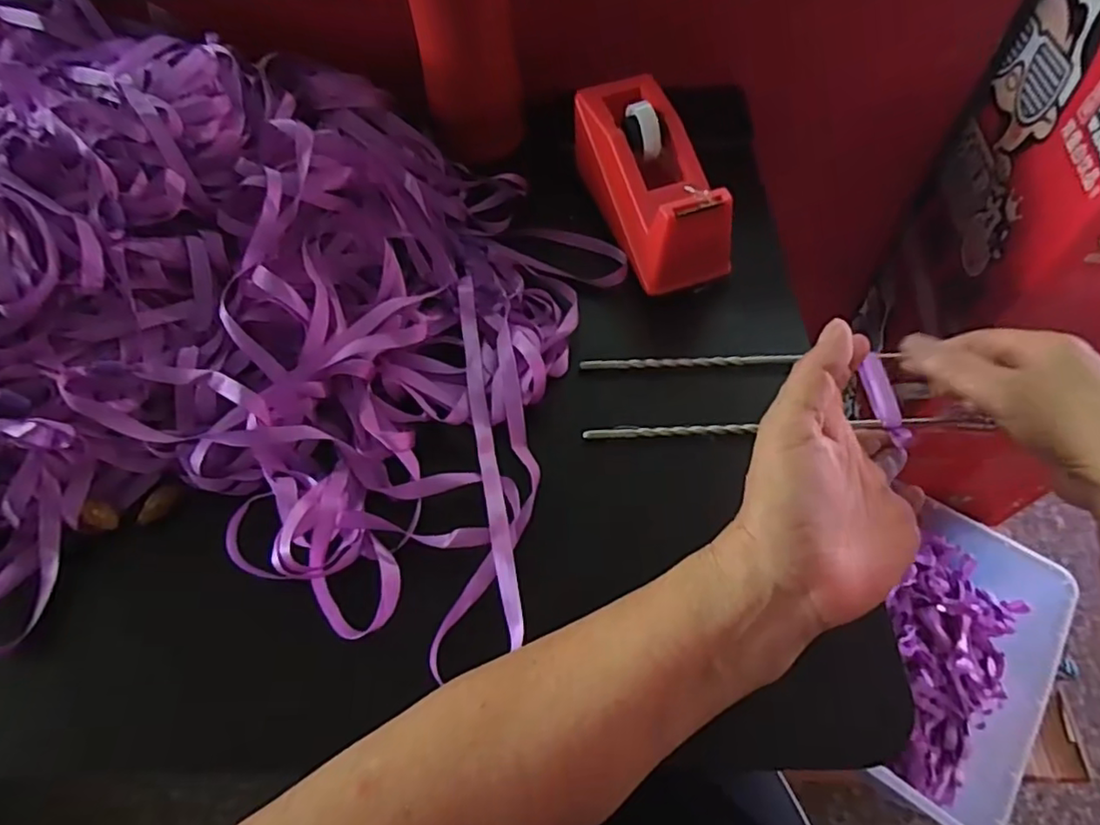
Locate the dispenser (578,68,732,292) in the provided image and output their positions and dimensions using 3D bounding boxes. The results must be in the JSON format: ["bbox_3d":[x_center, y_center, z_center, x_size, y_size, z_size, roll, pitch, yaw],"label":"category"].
[{"bbox_3d":[0.065,-0.156,0.414,0.063,0.058,0.156,-16,59,-7],"label":"dispenser"}]

